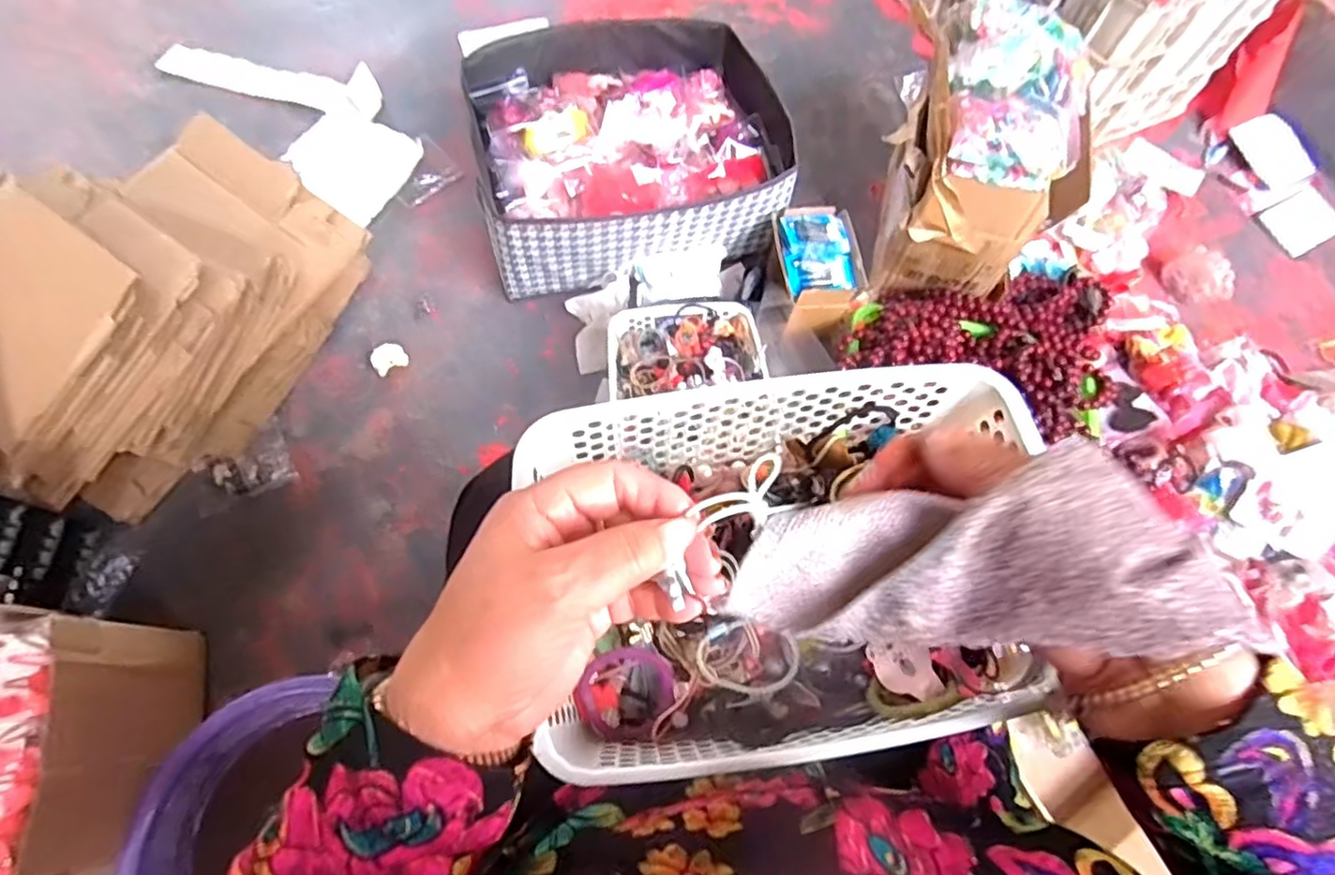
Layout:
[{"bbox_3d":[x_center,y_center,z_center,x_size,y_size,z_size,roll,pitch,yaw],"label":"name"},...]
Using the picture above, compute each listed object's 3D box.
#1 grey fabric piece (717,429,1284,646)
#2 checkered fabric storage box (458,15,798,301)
[{"bbox_3d":[0.120,0.045,0.266,0.181,0.032,0.071,-7,64,18],"label":"grey fabric piece"},{"bbox_3d":[-0.056,-0.414,0.983,0.422,0.170,0.371,-12,68,-5],"label":"checkered fabric storage box"}]

